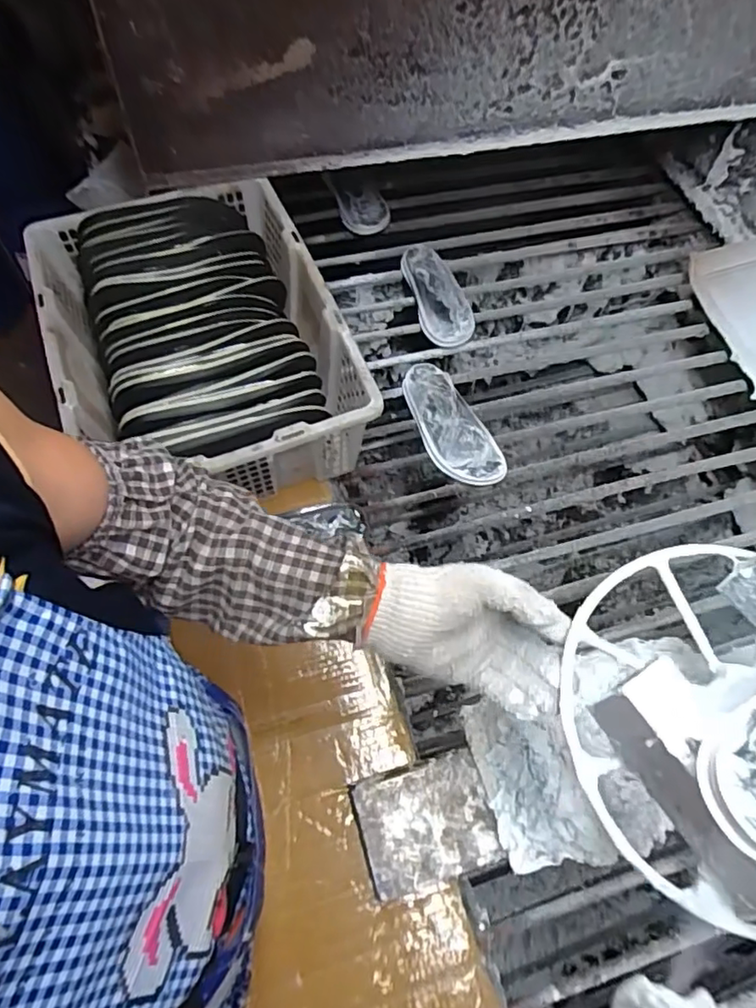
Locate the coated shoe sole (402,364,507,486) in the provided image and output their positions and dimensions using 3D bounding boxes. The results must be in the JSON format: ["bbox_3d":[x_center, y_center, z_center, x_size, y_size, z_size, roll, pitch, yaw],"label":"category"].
[{"bbox_3d":[0.108,-0.123,0.912,0.093,0.024,0.233,-21,64,-14],"label":"coated shoe sole"}]

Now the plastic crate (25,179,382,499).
[{"bbox_3d":[-0.242,-0.218,0.806,0.344,0.159,0.473,-18,63,-12],"label":"plastic crate"}]

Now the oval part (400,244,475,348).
[{"bbox_3d":[0.107,-0.382,1.071,0.096,0.038,0.252,-9,61,-8],"label":"oval part"}]

